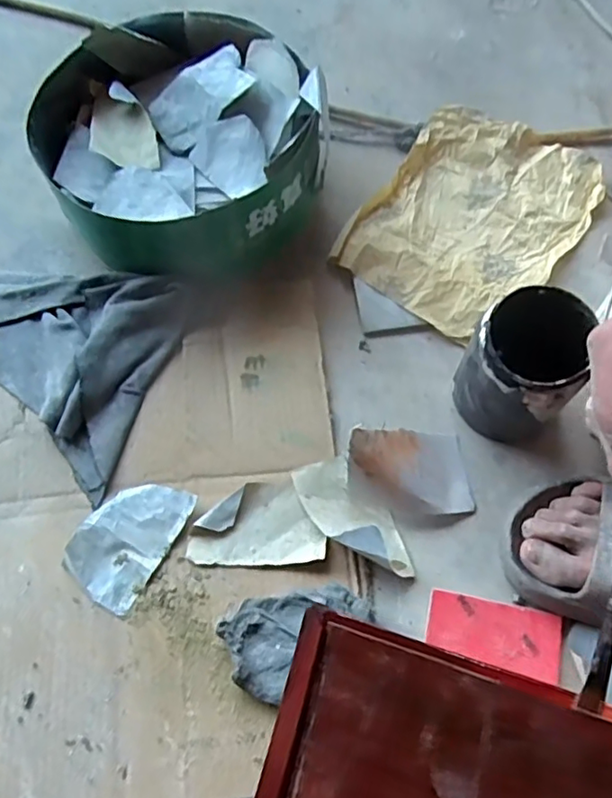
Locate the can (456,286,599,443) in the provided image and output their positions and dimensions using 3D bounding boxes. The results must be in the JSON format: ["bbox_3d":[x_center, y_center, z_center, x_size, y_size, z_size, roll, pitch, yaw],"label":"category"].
[{"bbox_3d":[0.173,-0.027,0.484,0.083,0.116,0.085,23,69,11],"label":"can"}]

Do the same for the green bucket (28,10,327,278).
[{"bbox_3d":[-0.123,-0.250,0.592,0.248,0.093,0.260,-1,67,1],"label":"green bucket"}]

